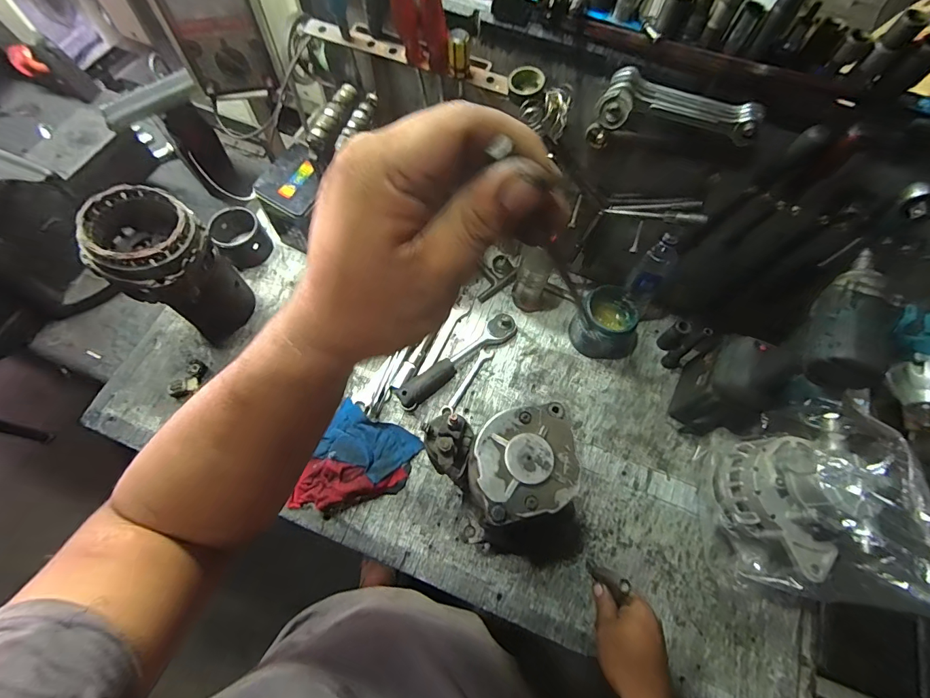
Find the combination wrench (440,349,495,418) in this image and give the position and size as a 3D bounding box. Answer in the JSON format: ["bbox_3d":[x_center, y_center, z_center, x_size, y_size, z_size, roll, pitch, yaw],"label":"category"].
[{"bbox_3d":[0.004,0.056,0.709,0.021,0.010,0.142,33,69,10],"label":"combination wrench"}]

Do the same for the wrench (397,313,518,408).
[{"bbox_3d":[-0.012,0.015,0.707,0.238,0.037,0.041,-35,73,-16],"label":"wrench"}]

